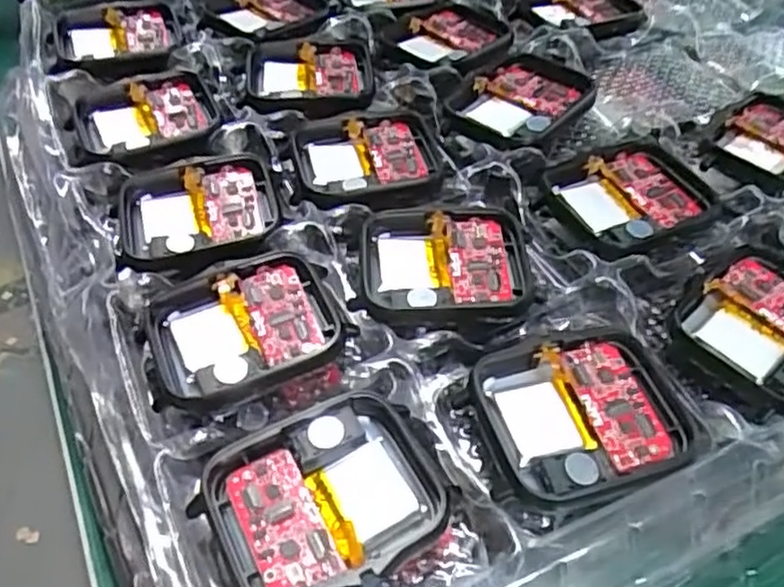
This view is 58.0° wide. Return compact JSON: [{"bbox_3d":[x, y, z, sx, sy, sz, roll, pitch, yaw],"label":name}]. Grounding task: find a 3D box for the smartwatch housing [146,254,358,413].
[{"bbox_3d":[-0.036,0.009,0.172,0.045,0.007,0.038,-15,49,-16],"label":"smartwatch housing"}]

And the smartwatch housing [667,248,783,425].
[{"bbox_3d":[0.092,0.009,0.173,0.050,0.006,0.036,-33,56,-29],"label":"smartwatch housing"}]

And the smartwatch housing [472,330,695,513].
[{"bbox_3d":[0.042,0.026,0.154,0.046,0.006,0.038,-8,47,-10],"label":"smartwatch housing"}]

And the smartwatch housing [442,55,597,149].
[{"bbox_3d":[0.041,-0.064,0.231,0.038,0.006,0.044,37,55,28],"label":"smartwatch housing"}]

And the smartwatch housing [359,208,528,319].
[{"bbox_3d":[0.014,-0.007,0.187,0.044,0.007,0.037,0,47,-3],"label":"smartwatch housing"}]

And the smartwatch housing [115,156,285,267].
[{"bbox_3d":[-0.054,-0.022,0.201,0.044,0.010,0.037,-9,48,-11],"label":"smartwatch housing"}]

